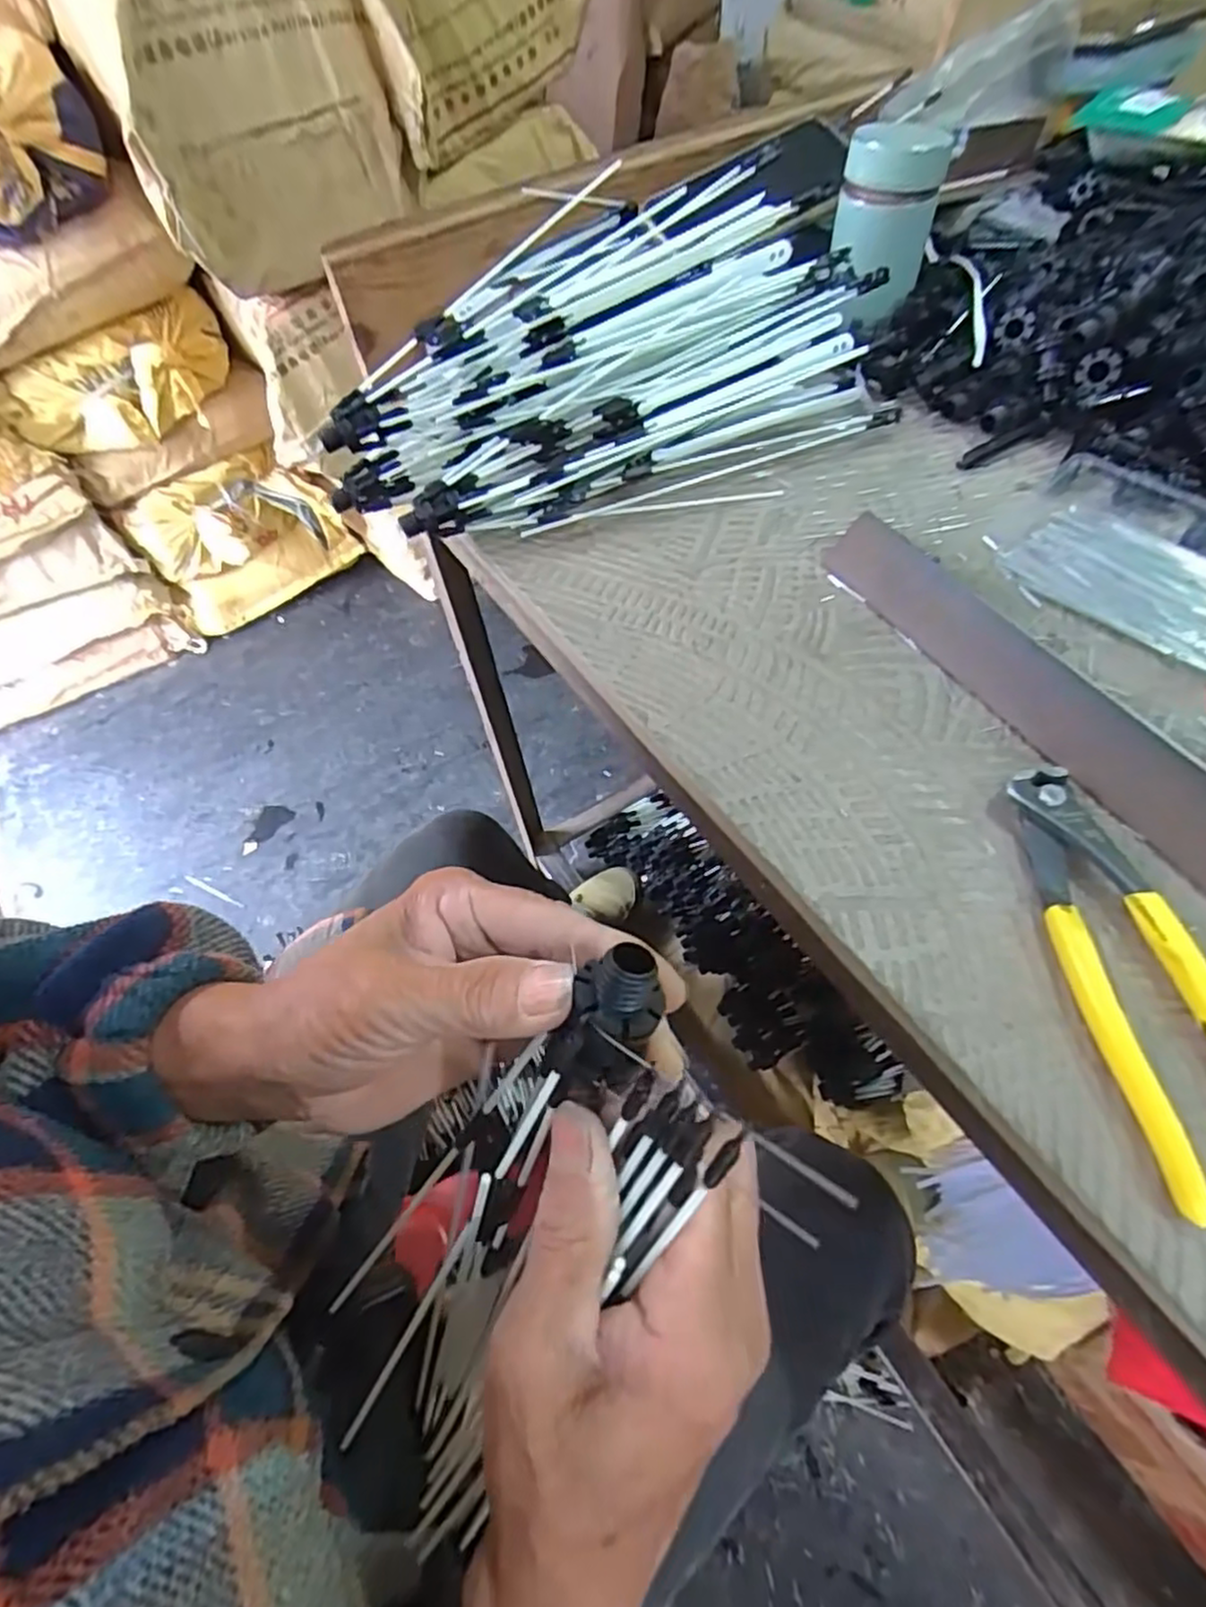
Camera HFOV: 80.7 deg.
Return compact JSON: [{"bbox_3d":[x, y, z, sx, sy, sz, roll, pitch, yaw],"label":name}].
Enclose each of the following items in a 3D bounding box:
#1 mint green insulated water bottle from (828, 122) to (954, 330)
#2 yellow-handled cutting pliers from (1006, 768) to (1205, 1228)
[{"bbox_3d":[0.187,-0.383,0.473,0.063,0.094,0.052,-24,58,-10],"label":"mint green insulated water bottle"},{"bbox_3d":[0.196,0.058,0.263,0.046,0.015,0.161,-8,57,0],"label":"yellow-handled cutting pliers"}]

